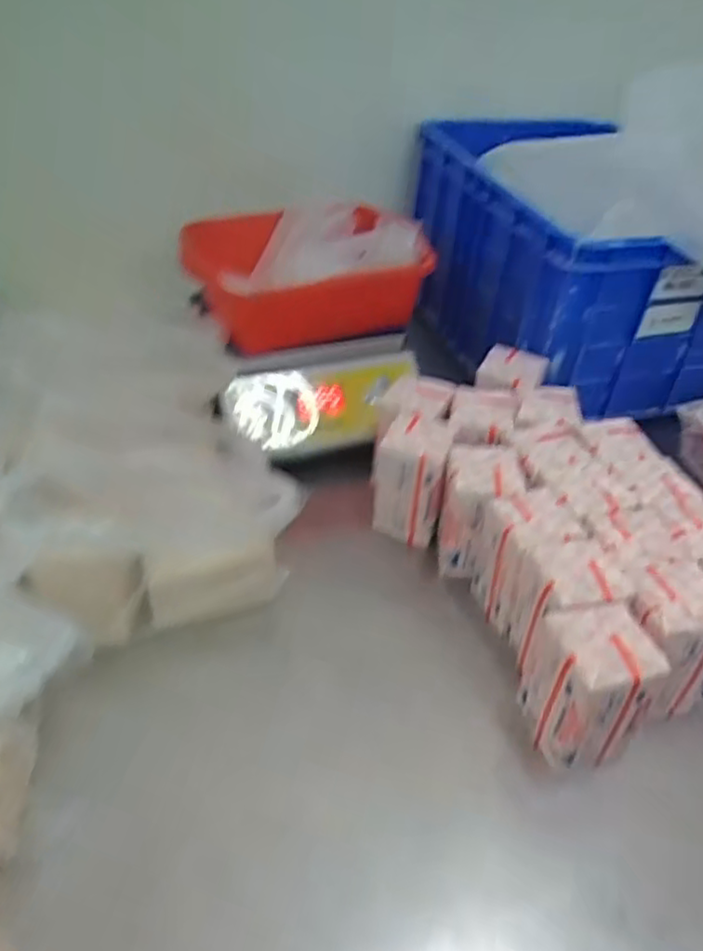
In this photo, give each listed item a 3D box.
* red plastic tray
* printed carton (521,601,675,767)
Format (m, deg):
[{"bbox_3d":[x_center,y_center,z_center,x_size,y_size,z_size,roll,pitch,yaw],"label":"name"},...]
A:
[{"bbox_3d":[-0.061,-0.264,0.881,0.294,0.105,0.219,-10,42,-16],"label":"red plastic tray"},{"bbox_3d":[0.187,0.175,0.553,0.069,0.131,0.082,-7,42,-13],"label":"printed carton"}]

